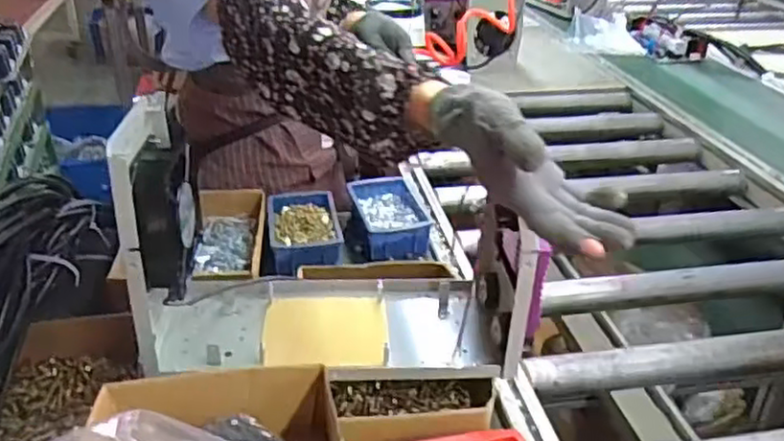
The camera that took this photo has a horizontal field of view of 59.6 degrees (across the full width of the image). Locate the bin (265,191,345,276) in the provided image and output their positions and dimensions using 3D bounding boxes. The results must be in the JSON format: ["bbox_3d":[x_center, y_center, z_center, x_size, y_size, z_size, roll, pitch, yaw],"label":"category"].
[{"bbox_3d":[-0.120,0.014,0.944,0.101,0.049,0.146,0,30,-7],"label":"bin"}]

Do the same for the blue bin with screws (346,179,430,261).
[{"bbox_3d":[-0.003,-0.006,0.982,0.109,0.054,0.150,-2,30,-10],"label":"blue bin with screws"}]

